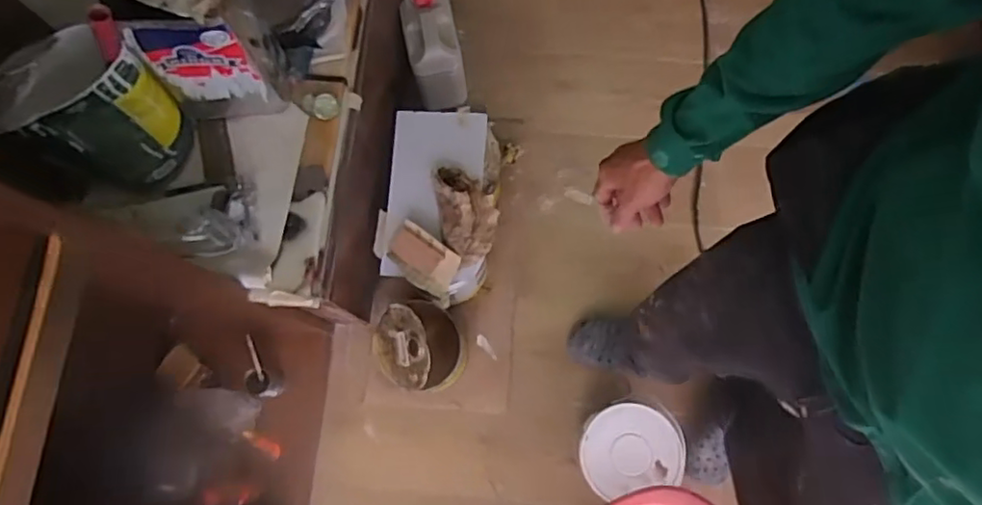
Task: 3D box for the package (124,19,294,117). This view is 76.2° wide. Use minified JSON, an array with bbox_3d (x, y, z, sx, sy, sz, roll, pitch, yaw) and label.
[{"bbox_3d":[-0.398,-0.251,0.880,0.142,0.233,0.031,-3,76,2],"label":"package"}]

